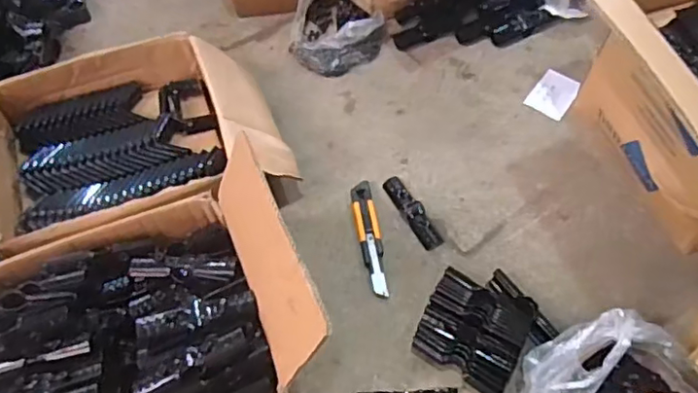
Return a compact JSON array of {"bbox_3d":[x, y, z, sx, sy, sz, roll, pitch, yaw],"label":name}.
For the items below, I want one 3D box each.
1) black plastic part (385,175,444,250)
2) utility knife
[{"bbox_3d":[0.097,0.022,0.929,0.036,0.015,0.136,-28,62,-15],"label":"black plastic part"},{"bbox_3d":[0.031,0.060,0.903,0.033,0.012,0.185,-9,59,-4],"label":"utility knife"}]

